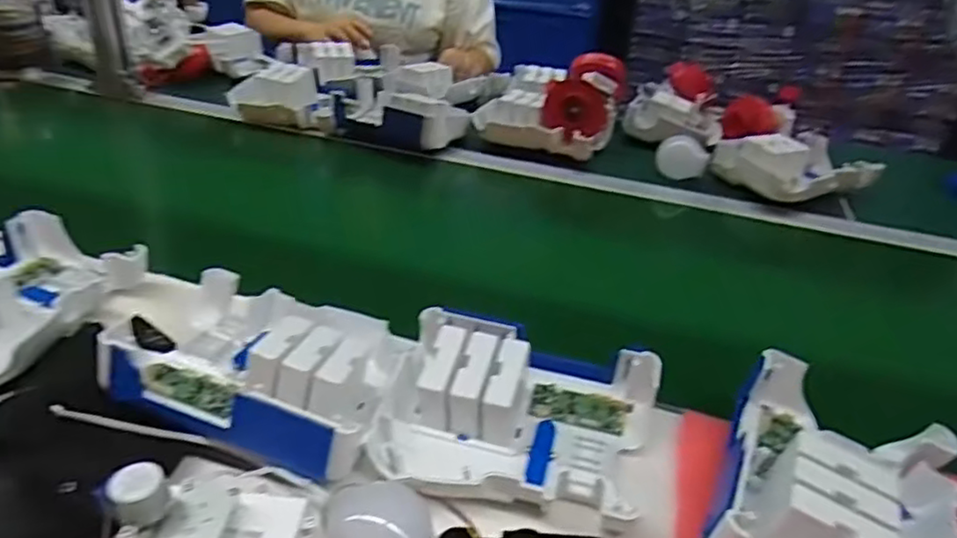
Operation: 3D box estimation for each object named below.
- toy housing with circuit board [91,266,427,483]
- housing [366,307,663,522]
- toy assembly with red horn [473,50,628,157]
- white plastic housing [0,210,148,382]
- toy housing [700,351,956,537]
[{"bbox_3d":[-0.149,0.064,0.490,0.180,0.055,0.150,11,30,10],"label":"toy housing with circuit board"},{"bbox_3d":[0.028,0.098,0.472,0.191,0.059,0.143,10,30,8],"label":"housing"},{"bbox_3d":[0.119,-0.265,1.063,0.198,0.110,0.255,13,31,14],"label":"toy assembly with red horn"},{"bbox_3d":[-0.391,0.017,0.554,0.143,0.053,0.192,10,30,9],"label":"white plastic housing"},{"bbox_3d":[0.231,0.142,0.419,0.141,0.069,0.177,18,32,21],"label":"toy housing"}]

